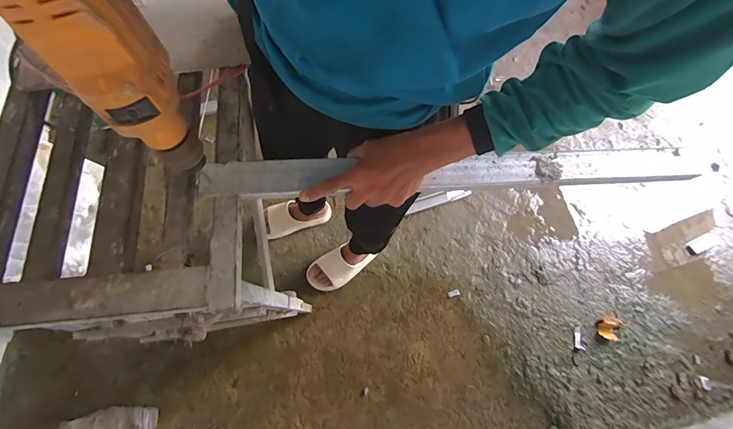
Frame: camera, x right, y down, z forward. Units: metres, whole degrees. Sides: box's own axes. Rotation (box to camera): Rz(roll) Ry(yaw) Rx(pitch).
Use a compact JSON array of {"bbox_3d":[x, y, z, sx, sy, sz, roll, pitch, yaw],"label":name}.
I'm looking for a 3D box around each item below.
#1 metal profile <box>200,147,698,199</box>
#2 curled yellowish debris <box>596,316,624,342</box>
[{"bbox_3d":[0.124,-0.058,0.480,0.653,0.015,0.053,-2,64,-6],"label":"metal profile"},{"bbox_3d":[0.814,0.375,1.192,0.065,0.019,0.095,39,68,15],"label":"curled yellowish debris"}]

